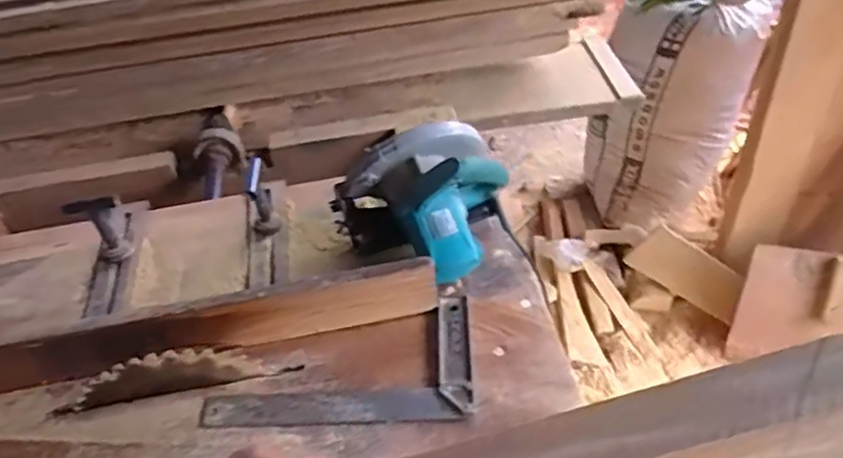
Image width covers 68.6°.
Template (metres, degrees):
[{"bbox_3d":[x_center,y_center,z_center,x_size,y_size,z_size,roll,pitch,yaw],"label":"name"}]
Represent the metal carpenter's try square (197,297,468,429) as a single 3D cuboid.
[{"bbox_3d":[-0.104,0.174,0.818,0.337,0.019,0.171,-3,45,3],"label":"metal carpenter's try square"}]

